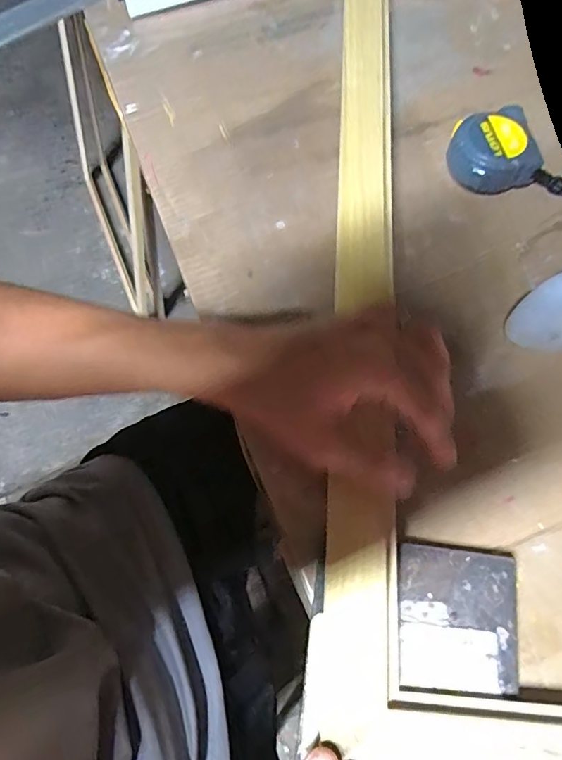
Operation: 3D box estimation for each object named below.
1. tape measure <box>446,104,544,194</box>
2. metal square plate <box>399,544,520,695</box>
[{"bbox_3d":[0.163,-0.181,0.396,0.066,0.035,0.060,0,70,1],"label":"tape measure"},{"bbox_3d":[0.101,0.137,0.288,0.065,0.013,0.072,5,70,3],"label":"metal square plate"}]

